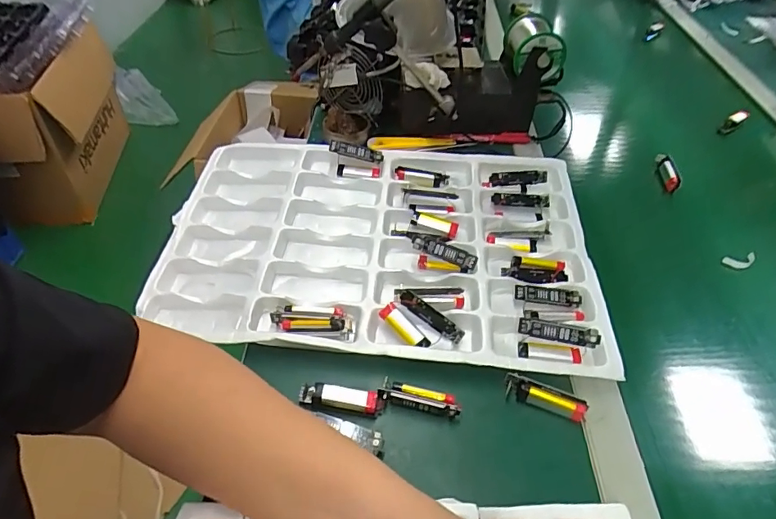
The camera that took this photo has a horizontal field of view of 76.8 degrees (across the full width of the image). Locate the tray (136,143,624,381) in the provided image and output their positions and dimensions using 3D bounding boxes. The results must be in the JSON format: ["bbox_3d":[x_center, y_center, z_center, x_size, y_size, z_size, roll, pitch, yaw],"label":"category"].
[{"bbox_3d":[-0.009,-0.029,0.532,0.439,0.032,0.301,5,45,2],"label":"tray"}]

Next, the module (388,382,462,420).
[{"bbox_3d":[0.031,0.121,0.411,0.059,0.023,0.015,9,46,6],"label":"module"}]

